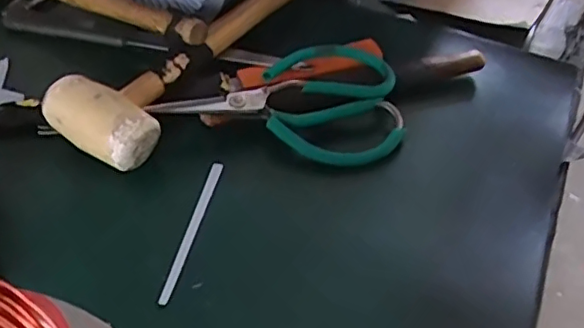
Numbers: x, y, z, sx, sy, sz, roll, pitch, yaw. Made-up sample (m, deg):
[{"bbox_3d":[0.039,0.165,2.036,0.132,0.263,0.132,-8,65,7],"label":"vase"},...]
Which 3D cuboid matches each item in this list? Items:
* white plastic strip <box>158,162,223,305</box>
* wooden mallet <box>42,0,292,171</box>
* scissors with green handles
[{"bbox_3d":[-0.062,0.040,0.372,0.008,0.004,0.108,11,48,6],"label":"white plastic strip"},{"bbox_3d":[-0.084,-0.092,0.463,0.083,0.047,0.248,22,50,16],"label":"wooden mallet"},{"bbox_3d":[-0.009,-0.044,0.424,0.174,0.012,0.101,-4,62,-10],"label":"scissors with green handles"}]

